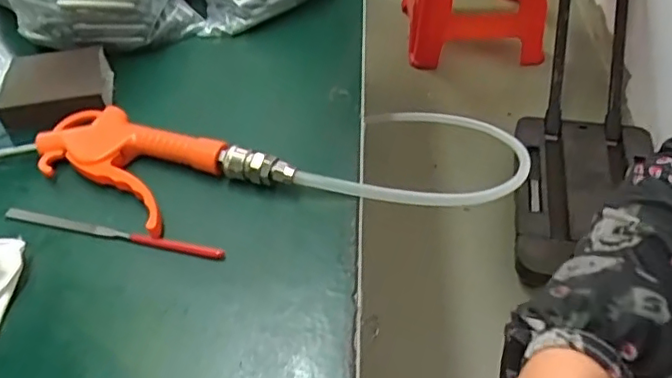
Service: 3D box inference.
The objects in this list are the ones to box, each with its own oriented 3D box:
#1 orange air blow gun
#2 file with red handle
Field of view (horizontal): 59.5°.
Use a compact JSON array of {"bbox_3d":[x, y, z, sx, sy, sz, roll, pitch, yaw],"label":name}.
[{"bbox_3d":[-0.129,-0.013,0.405,0.186,0.023,0.077,19,51,20],"label":"orange air blow gun"},{"bbox_3d":[-0.148,0.027,0.382,0.162,0.005,0.008,11,48,13],"label":"file with red handle"}]

